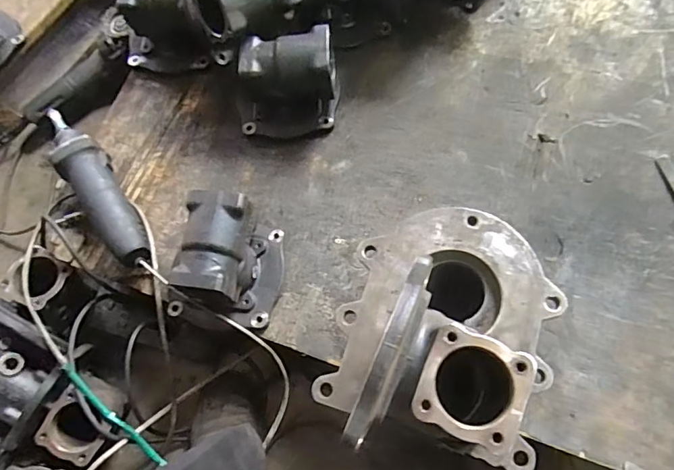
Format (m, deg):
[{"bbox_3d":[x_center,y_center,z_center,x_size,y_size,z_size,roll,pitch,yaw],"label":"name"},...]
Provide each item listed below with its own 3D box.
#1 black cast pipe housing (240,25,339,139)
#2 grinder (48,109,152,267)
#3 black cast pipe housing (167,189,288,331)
[{"bbox_3d":[-0.076,-0.213,0.691,0.150,0.111,0.104,-4,70,5],"label":"black cast pipe housing"},{"bbox_3d":[-0.345,-0.075,0.692,0.068,0.063,0.296,-39,72,-6],"label":"grinder"},{"bbox_3d":[-0.152,0.036,0.616,0.151,0.109,0.152,-2,70,6],"label":"black cast pipe housing"}]

